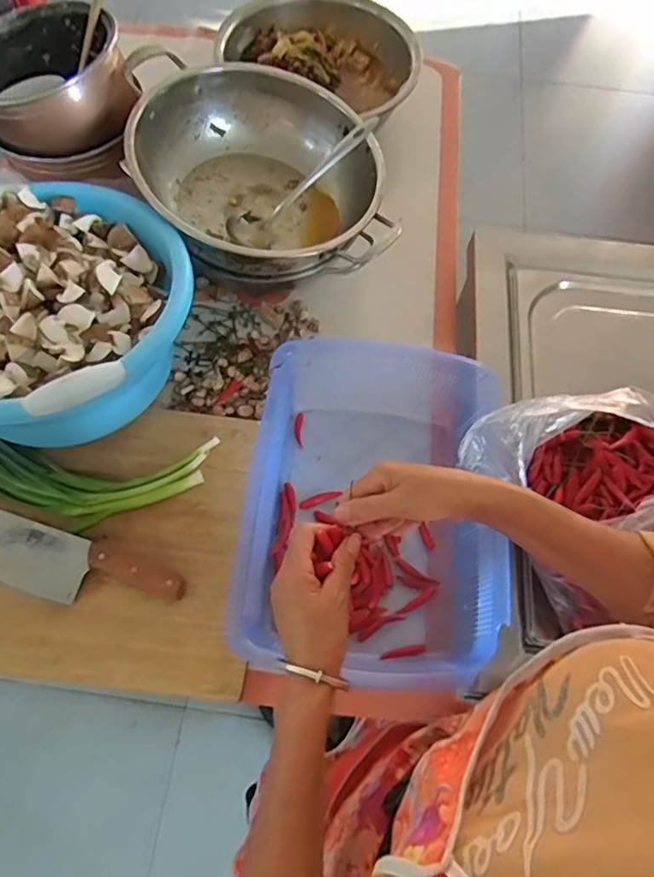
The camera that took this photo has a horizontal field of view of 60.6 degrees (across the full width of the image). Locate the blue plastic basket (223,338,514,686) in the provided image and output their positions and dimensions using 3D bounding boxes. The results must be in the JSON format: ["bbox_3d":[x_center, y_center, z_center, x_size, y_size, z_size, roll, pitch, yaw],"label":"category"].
[{"bbox_3d":[0.053,0.075,0.662,0.280,0.118,0.377,6,65,1],"label":"blue plastic basket"}]

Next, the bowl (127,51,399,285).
[{"bbox_3d":[-0.085,-0.351,0.768,0.319,0.155,0.302,1,65,-1],"label":"bowl"}]

